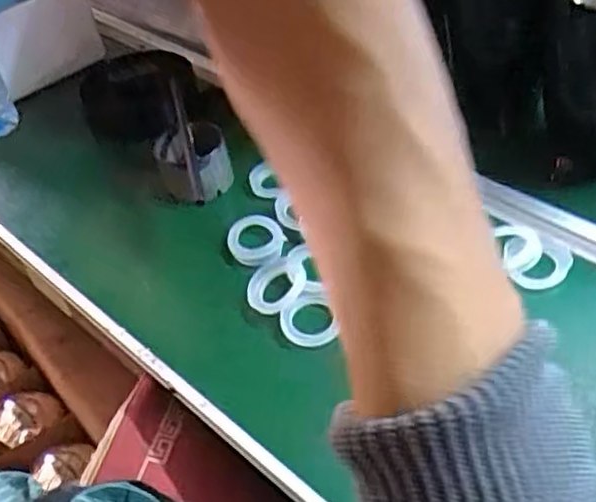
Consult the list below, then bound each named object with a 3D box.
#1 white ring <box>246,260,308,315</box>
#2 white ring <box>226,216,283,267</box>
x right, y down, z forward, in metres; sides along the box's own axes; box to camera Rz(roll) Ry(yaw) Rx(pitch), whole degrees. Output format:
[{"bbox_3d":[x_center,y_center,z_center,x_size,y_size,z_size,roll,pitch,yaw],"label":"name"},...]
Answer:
[{"bbox_3d":[-0.019,0.029,0.639,0.049,0.011,0.059,5,43,13],"label":"white ring"},{"bbox_3d":[-0.041,-0.011,0.689,0.053,0.014,0.057,-4,41,3],"label":"white ring"}]

